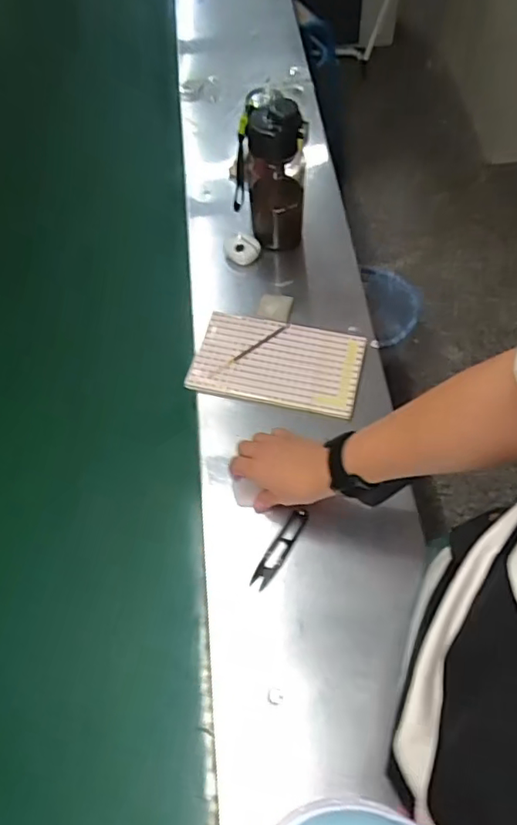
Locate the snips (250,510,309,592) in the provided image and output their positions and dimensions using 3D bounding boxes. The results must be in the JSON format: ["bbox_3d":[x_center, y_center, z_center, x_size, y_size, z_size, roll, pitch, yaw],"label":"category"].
[{"bbox_3d":[0.025,0.148,0.634,0.020,0.007,0.098,28,68,18],"label":"snips"}]

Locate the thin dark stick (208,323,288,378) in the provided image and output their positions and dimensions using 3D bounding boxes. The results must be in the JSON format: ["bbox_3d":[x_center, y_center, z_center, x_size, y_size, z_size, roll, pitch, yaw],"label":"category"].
[{"bbox_3d":[-0.013,-0.082,0.756,0.127,0.008,0.010,-35,65,-14],"label":"thin dark stick"}]

